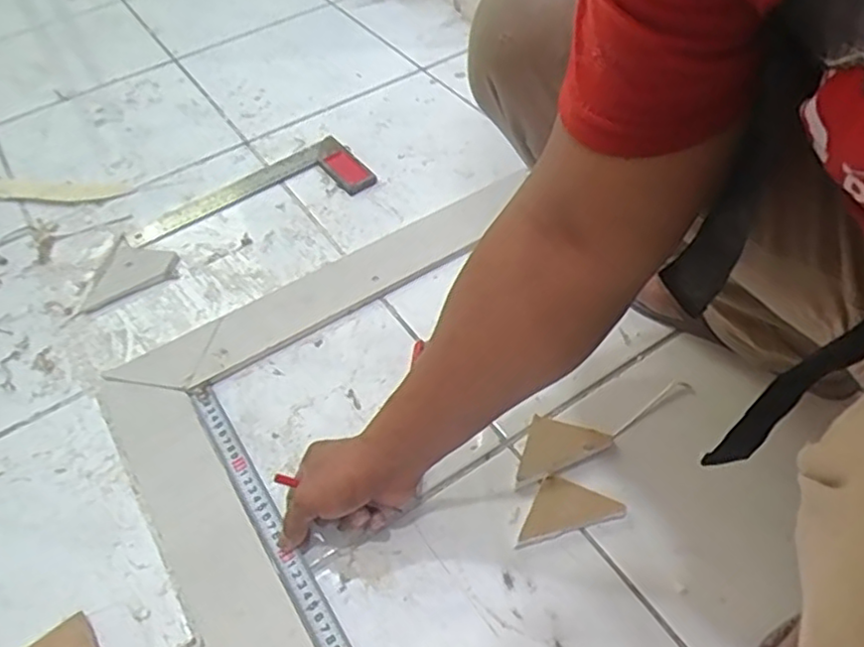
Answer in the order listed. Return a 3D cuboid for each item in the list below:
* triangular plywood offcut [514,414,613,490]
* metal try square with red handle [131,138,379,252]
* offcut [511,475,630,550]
[{"bbox_3d":[0.107,0.105,0.600,0.093,0.009,0.053,-21,51,-12],"label":"triangular plywood offcut"},{"bbox_3d":[-0.228,-0.156,0.854,0.298,0.010,0.120,-28,52,-17],"label":"metal try square with red handle"},{"bbox_3d":[0.109,0.151,0.564,0.090,0.014,0.047,-14,50,-7],"label":"offcut"}]

